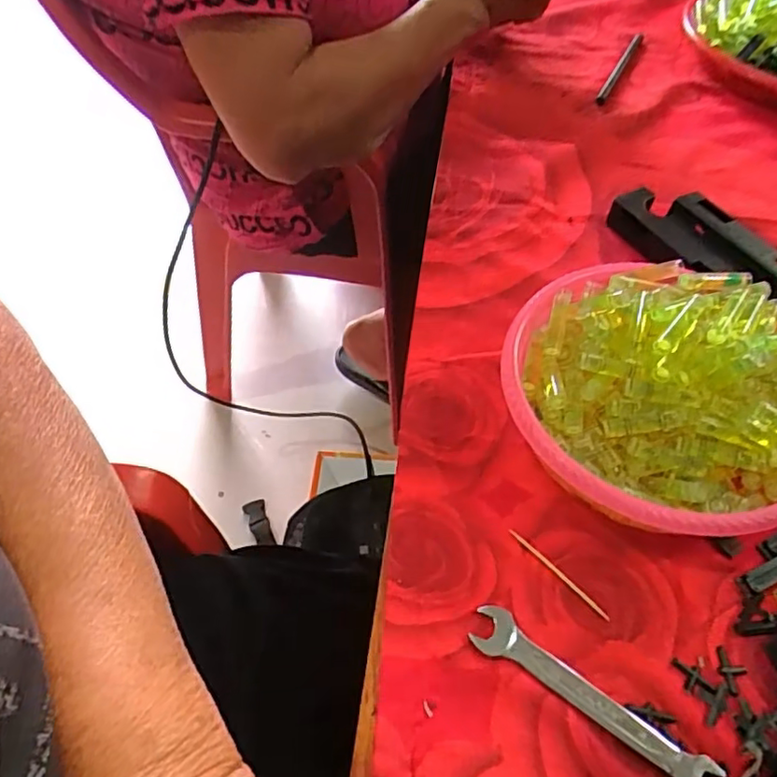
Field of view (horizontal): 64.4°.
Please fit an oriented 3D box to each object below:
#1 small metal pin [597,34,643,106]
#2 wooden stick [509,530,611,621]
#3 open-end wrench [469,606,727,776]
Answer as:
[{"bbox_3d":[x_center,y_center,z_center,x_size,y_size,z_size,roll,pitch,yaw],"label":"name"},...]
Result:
[{"bbox_3d":[0.233,-0.324,0.620,0.010,0.004,0.158,23,57,15],"label":"small metal pin"},{"bbox_3d":[0.086,0.093,0.313,0.004,0.004,0.062,-36,62,-24],"label":"wooden stick"},{"bbox_3d":[0.090,0.139,0.278,0.114,0.005,0.020,30,59,19],"label":"open-end wrench"}]

